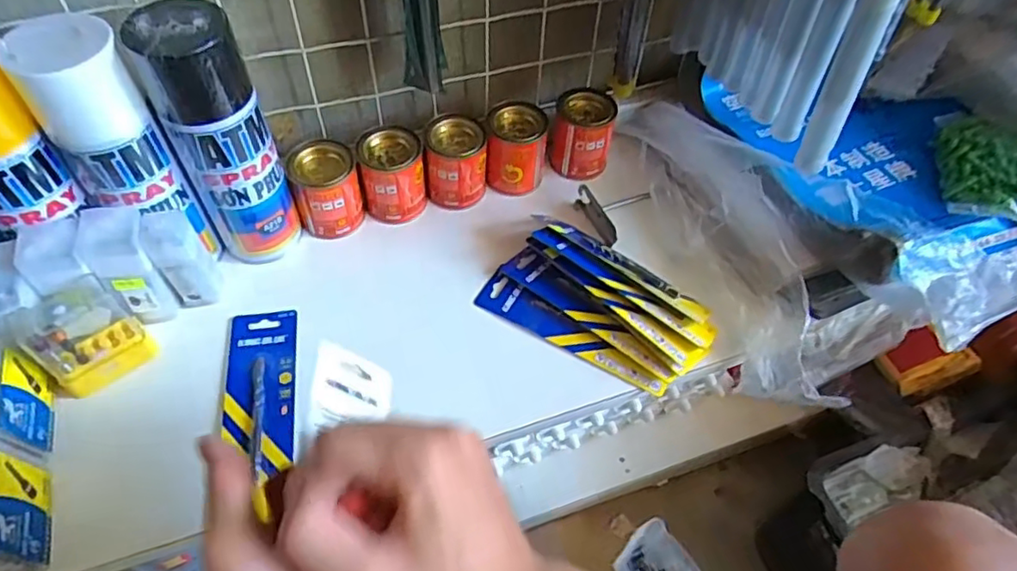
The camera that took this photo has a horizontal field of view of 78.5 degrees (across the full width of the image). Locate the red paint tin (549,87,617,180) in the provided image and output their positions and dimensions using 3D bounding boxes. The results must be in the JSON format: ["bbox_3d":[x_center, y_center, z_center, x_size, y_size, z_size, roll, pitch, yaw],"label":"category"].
[{"bbox_3d":[0.070,-0.143,0.582,0.050,0.063,0.051,0,51,0],"label":"red paint tin"}]

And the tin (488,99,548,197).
[{"bbox_3d":[0.008,-0.125,0.571,0.050,0.068,0.047,0,51,0],"label":"tin"}]

